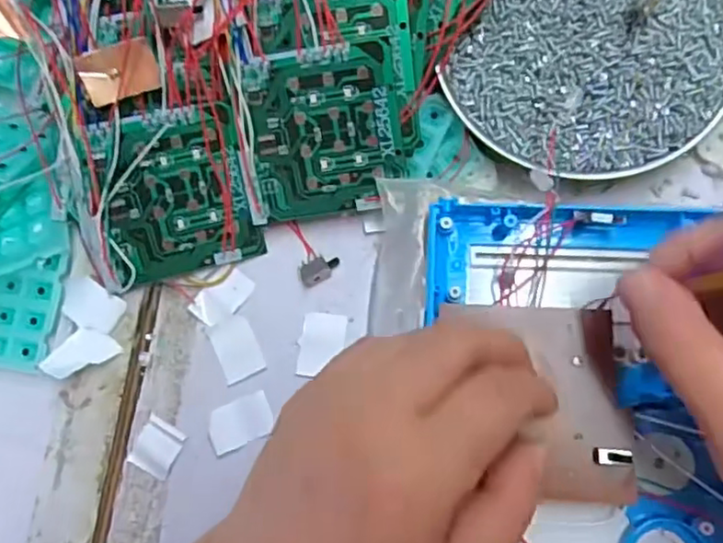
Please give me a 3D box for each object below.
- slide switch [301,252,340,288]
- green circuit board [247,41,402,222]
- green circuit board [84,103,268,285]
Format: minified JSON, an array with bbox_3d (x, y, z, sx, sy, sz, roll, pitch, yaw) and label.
[{"bbox_3d":[-0.020,-0.002,0.297,0.019,0.004,0.012,-27,82,-1],"label":"slide switch"},{"bbox_3d":[-0.016,-0.060,0.279,0.064,0.004,0.071,-7,108,5],"label":"green circuit board"},{"bbox_3d":[-0.082,-0.034,0.281,0.063,0.005,0.070,-15,110,-15],"label":"green circuit board"}]

